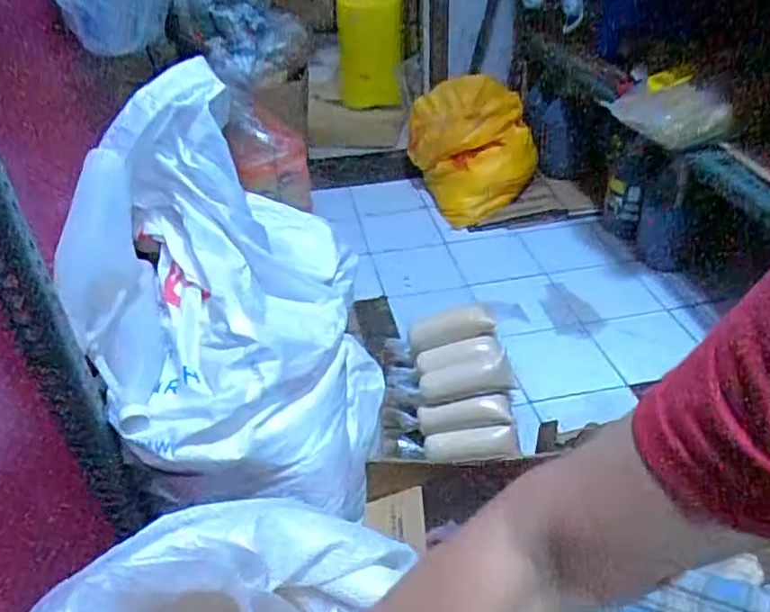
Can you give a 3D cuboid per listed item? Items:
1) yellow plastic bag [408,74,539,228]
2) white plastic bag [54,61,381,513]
[{"bbox_3d":[0.239,-0.438,1.786,0.342,0.308,0.275,-5,37,-5],"label":"yellow plastic bag"},{"bbox_3d":[-0.163,0.001,0.747,0.296,0.426,0.299,-6,37,-6],"label":"white plastic bag"}]

